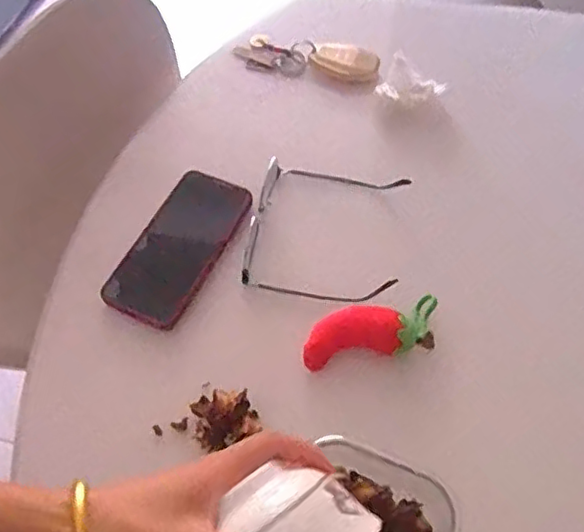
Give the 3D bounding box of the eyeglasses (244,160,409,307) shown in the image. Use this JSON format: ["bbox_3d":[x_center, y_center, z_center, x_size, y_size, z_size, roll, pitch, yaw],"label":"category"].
[{"bbox_3d":[0.035,-0.038,0.610,0.142,0.037,0.155,9,59,9],"label":"eyeglasses"}]

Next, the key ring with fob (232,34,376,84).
[{"bbox_3d":[0.018,-0.246,0.733,0.170,0.020,0.050,13,60,11],"label":"key ring with fob"}]

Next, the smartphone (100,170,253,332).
[{"bbox_3d":[-0.107,-0.021,0.600,0.079,0.006,0.167,21,62,16],"label":"smartphone"}]

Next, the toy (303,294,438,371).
[{"bbox_3d":[0.070,0.057,0.537,0.123,0.027,0.044,-14,59,-5],"label":"toy"}]

